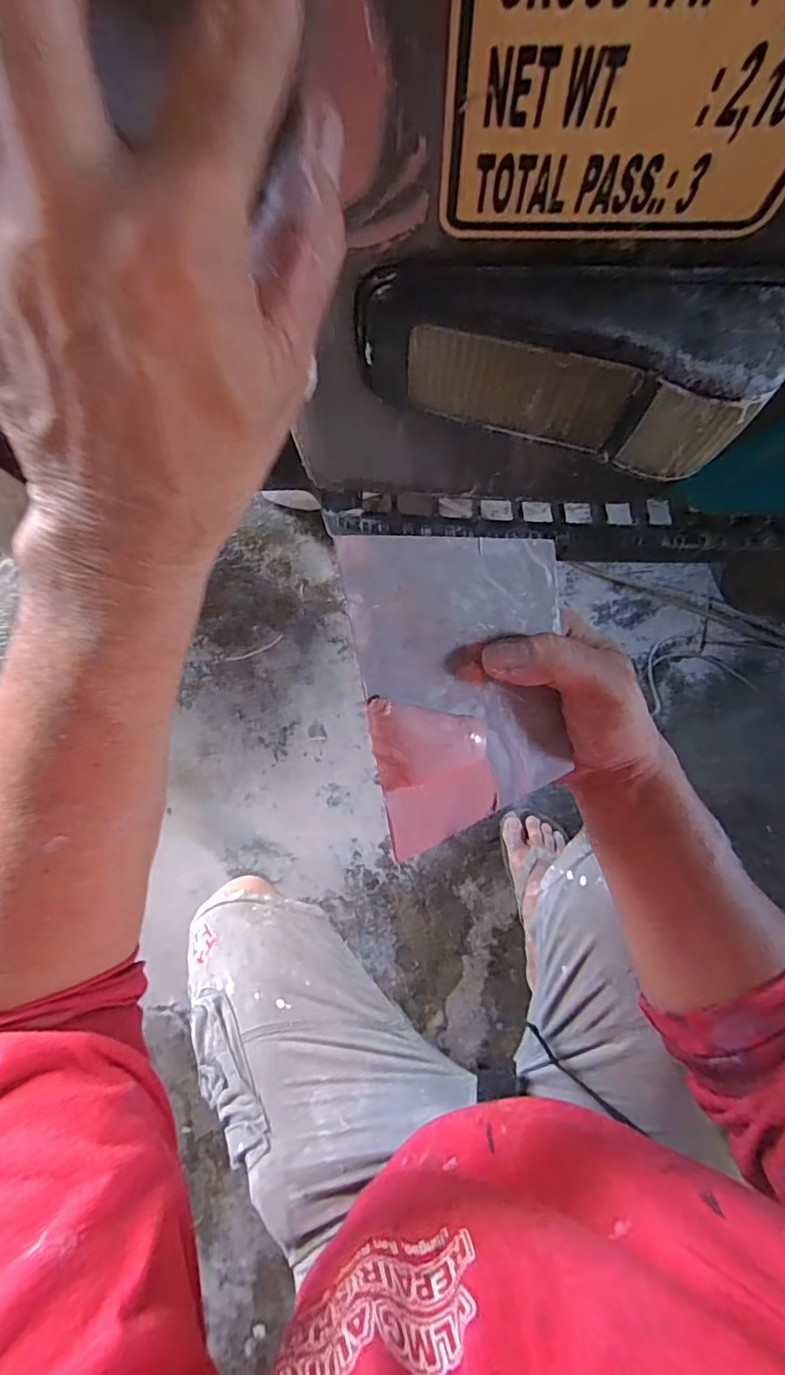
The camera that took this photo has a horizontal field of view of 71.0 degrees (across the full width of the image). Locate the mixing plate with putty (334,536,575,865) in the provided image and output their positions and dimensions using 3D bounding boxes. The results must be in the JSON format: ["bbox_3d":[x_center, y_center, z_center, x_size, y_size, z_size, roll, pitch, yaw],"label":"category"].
[{"bbox_3d":[0.035,-0.001,0.243,0.095,0.010,0.134,-15,105,-18],"label":"mixing plate with putty"}]

